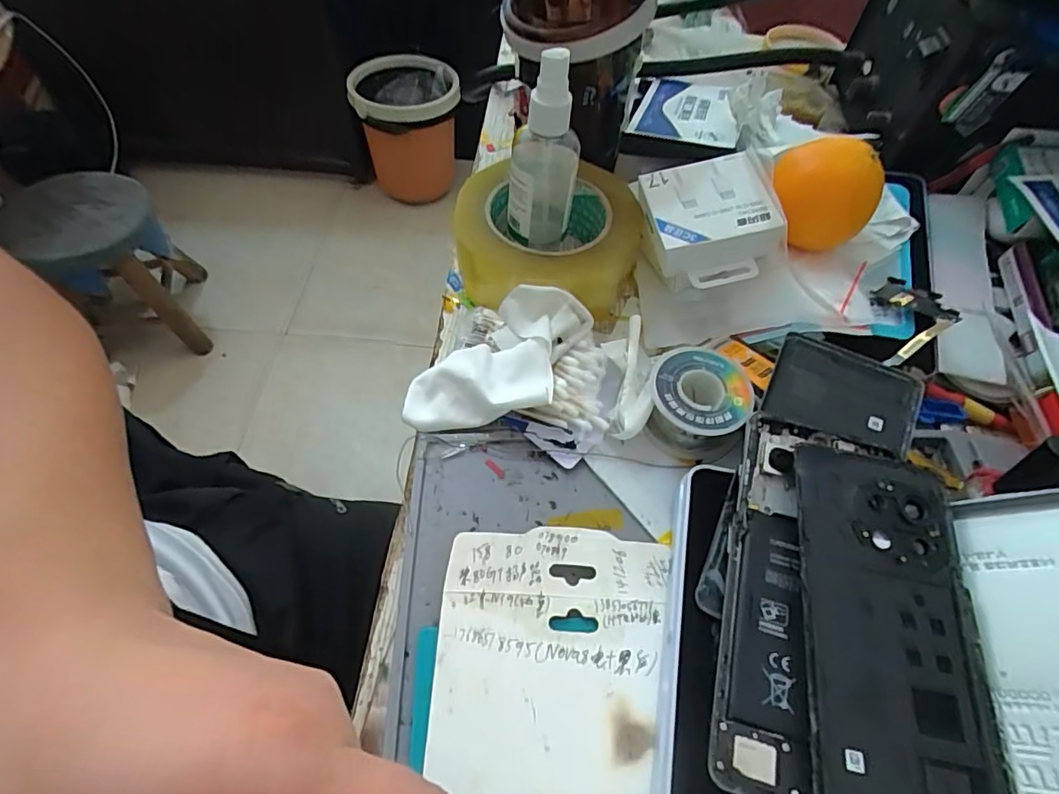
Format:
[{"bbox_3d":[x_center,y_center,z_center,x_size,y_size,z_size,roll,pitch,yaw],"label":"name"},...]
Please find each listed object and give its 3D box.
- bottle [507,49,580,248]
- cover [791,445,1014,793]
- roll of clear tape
[{"bbox_3d":[0.008,-0.132,0.325,0.039,0.127,0.036,8,57,2],"label":"bottle"},{"bbox_3d":[0.147,0.097,0.223,0.071,0.010,0.159,10,57,3],"label":"cover"},{"bbox_3d":[0.013,-0.103,0.364,0.122,0.050,0.111,2,57,-2],"label":"roll of clear tape"}]

